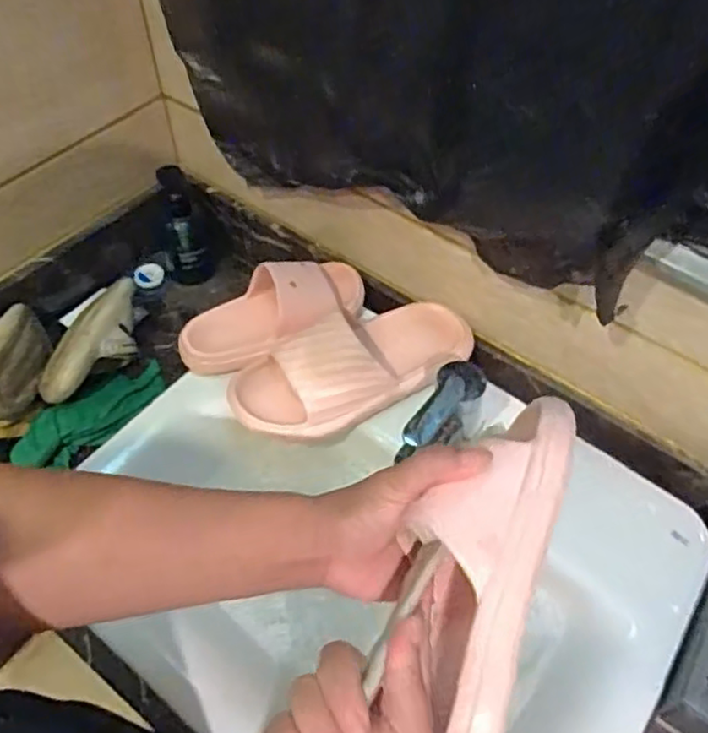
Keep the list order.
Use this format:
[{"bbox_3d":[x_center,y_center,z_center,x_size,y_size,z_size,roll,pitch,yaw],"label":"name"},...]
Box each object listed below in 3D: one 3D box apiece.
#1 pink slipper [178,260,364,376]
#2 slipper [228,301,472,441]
[{"bbox_3d":[-0.085,-0.059,0.742,0.218,0.055,0.102,-22,57,-17],"label":"pink slipper"},{"bbox_3d":[0.000,-0.014,0.707,0.265,0.070,0.113,-24,58,-18],"label":"slipper"}]

